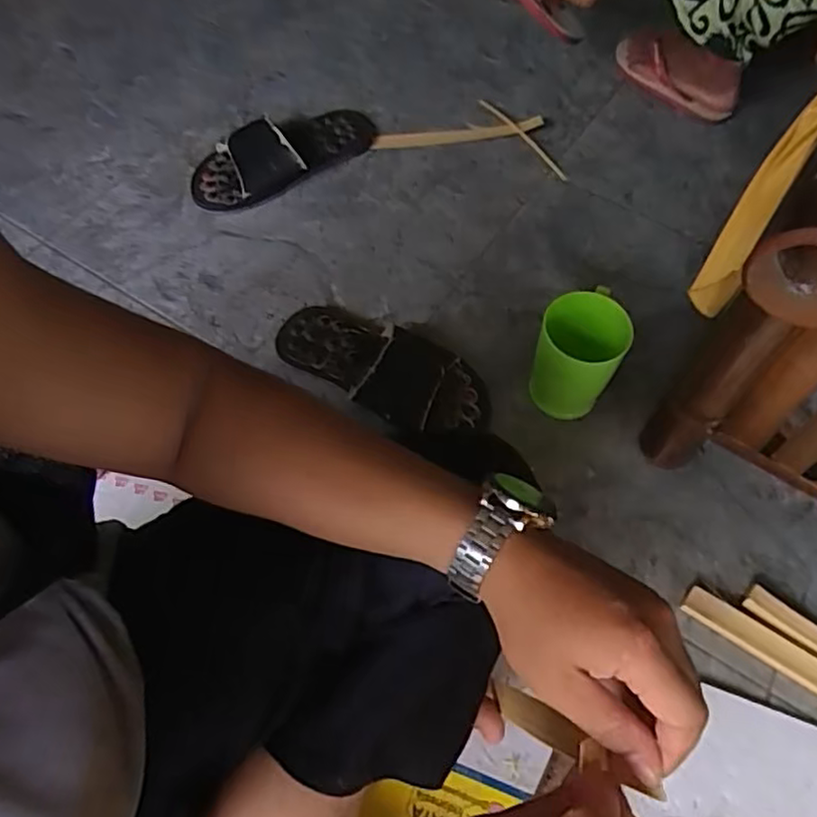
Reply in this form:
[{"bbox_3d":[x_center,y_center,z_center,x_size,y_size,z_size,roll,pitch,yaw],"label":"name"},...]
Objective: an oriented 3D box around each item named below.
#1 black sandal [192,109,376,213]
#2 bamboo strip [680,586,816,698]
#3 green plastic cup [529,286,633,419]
[{"bbox_3d":[-0.175,-0.369,0.938,0.285,0.050,0.122,-28,65,-15],"label":"black sandal"},{"bbox_3d":[0.386,0.252,0.609,0.268,0.011,0.030,32,66,16],"label":"bamboo strip"},{"bbox_3d":[0.182,-0.055,0.716,0.083,0.126,0.088,0,61,0],"label":"green plastic cup"}]

